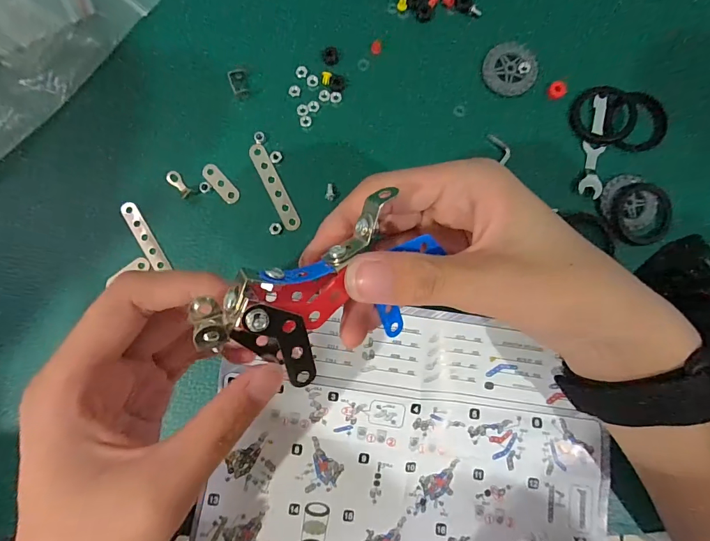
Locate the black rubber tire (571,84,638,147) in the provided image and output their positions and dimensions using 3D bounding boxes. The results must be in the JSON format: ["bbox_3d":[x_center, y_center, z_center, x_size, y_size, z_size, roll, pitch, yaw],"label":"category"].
[{"bbox_3d":[0.155,-0.097,0.242,0.036,0.008,0.037,5,86,0],"label":"black rubber tire"}]

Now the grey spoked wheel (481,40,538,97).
[{"bbox_3d":[0.098,-0.127,0.244,0.033,0.006,0.032,0,86,0],"label":"grey spoked wheel"}]

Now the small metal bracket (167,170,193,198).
[{"bbox_3d":[-0.110,-0.054,0.239,0.008,0.004,0.019,-41,87,-3],"label":"small metal bracket"}]

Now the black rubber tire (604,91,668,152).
[{"bbox_3d":[0.174,-0.093,0.240,0.039,0.004,0.034,33,86,2],"label":"black rubber tire"}]

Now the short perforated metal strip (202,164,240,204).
[{"bbox_3d":[-0.084,-0.054,0.239,0.011,0.004,0.029,-43,87,-3],"label":"short perforated metal strip"}]

